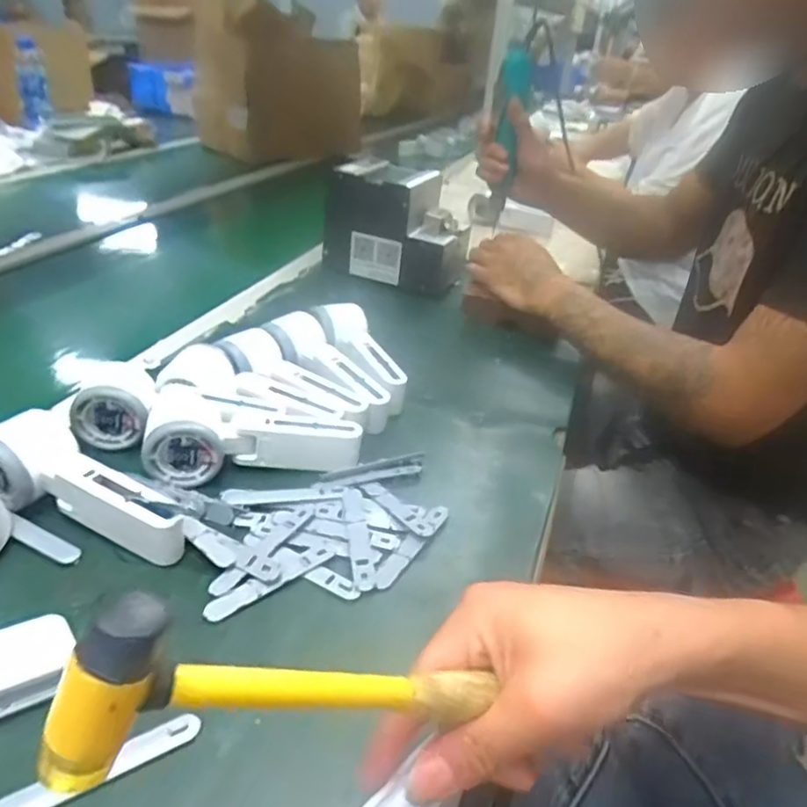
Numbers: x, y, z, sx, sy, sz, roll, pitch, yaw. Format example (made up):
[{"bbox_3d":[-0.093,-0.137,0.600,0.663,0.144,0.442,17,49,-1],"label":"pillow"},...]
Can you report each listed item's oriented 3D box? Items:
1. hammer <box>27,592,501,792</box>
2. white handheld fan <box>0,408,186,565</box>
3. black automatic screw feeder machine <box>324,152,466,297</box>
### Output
[{"bbox_3d":[-0.036,0.106,0.226,0.160,0.056,0.021,18,22,-32],"label":"hammer"},{"bbox_3d":[-0.218,0.060,0.439,0.156,0.050,0.055,28,36,10],"label":"white handheld fan"},{"bbox_3d":[0.001,-0.254,0.909,0.197,0.154,0.137,14,32,13],"label":"black automatic screw feeder machine"}]

